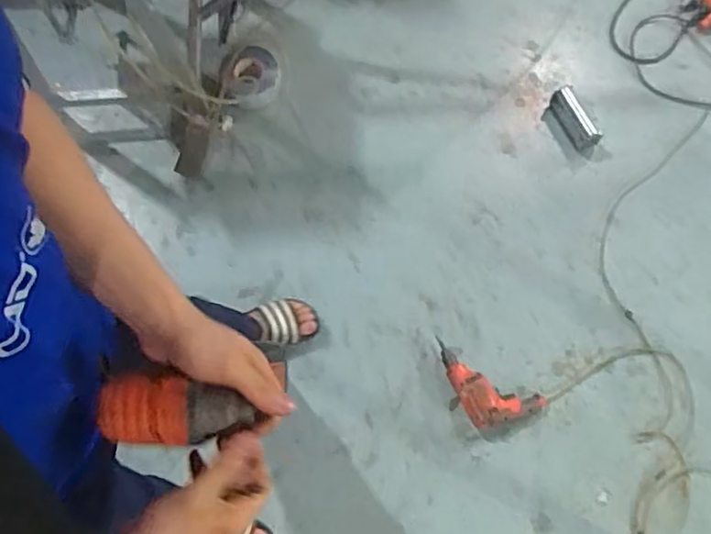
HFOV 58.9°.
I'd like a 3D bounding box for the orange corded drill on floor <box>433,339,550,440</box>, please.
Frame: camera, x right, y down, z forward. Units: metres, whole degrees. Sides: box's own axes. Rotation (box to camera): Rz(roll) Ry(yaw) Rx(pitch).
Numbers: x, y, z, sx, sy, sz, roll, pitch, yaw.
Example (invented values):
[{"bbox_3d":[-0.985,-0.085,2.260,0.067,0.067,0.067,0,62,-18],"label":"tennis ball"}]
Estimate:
[{"bbox_3d":[0.289,0.300,1.454,0.281,0.066,0.149,27,75,10],"label":"orange corded drill on floor"}]

